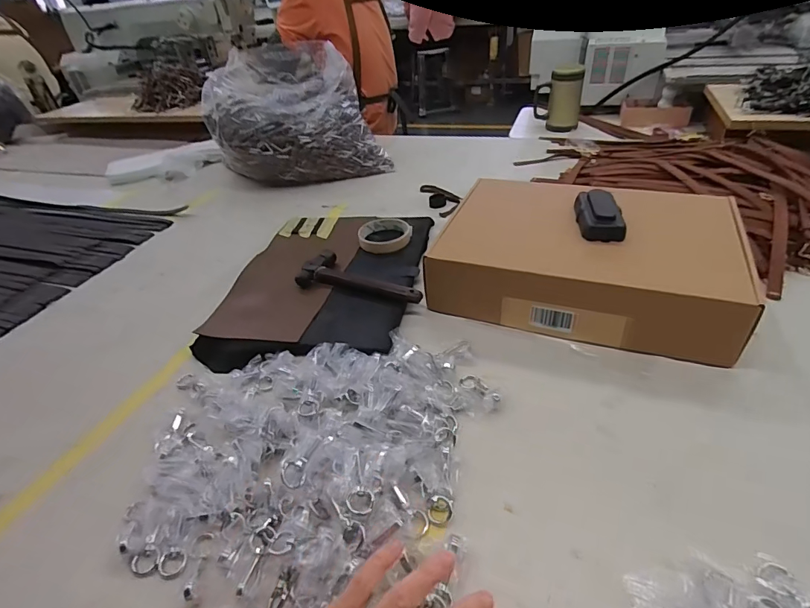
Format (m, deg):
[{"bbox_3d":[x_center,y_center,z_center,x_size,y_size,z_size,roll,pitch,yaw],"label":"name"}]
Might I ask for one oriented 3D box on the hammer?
[{"bbox_3d":[-0.058,-0.036,0.639,0.188,0.032,0.075,11,41,21],"label":"hammer"}]

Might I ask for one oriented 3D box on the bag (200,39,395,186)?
[{"bbox_3d":[-0.269,-0.458,1.062,0.344,0.221,0.395,-14,38,-10],"label":"bag"}]

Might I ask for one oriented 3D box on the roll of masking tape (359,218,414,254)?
[{"bbox_3d":[-0.033,-0.114,0.742,0.087,0.025,0.087,-4,37,3],"label":"roll of masking tape"}]

